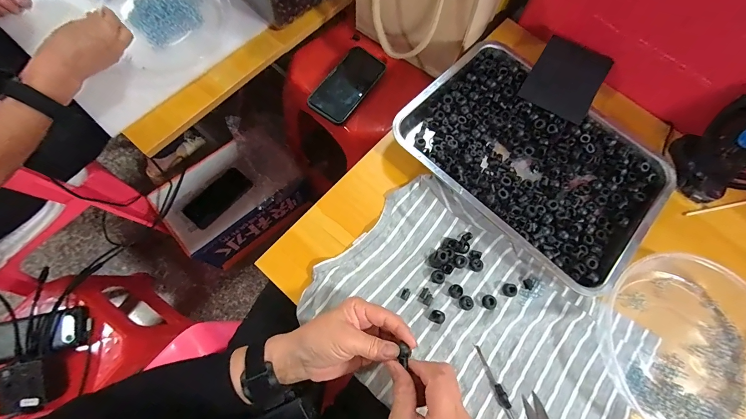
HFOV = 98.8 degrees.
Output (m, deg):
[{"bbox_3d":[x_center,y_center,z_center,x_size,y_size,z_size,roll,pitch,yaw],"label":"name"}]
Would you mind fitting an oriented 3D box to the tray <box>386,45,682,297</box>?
[{"bbox_3d":[0.224,-0.079,0.460,0.345,0.042,0.258,43,74,10],"label":"tray"}]

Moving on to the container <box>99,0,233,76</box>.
[{"bbox_3d":[-0.360,-0.355,0.571,0.184,0.027,0.239,-30,76,-13],"label":"container"}]

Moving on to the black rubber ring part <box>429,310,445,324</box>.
[{"bbox_3d":[0.079,0.132,0.394,0.017,0.014,0.015,28,72,6],"label":"black rubber ring part"}]

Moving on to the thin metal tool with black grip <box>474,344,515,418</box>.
[{"bbox_3d":[0.149,0.216,0.373,0.011,0.006,0.115,-19,74,-10],"label":"thin metal tool with black grip"}]

